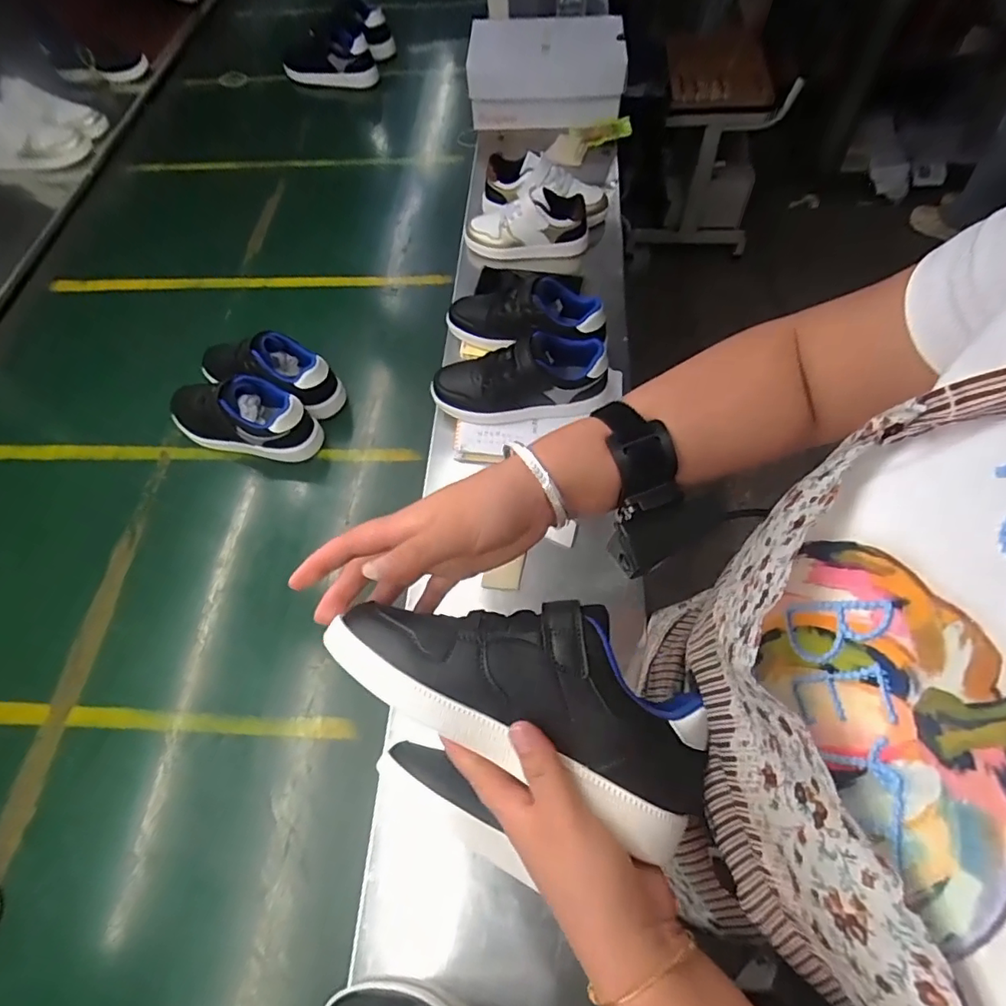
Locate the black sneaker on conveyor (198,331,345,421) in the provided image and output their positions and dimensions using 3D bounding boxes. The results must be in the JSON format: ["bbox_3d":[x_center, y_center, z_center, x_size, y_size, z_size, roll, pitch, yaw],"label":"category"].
[{"bbox_3d":[-0.340,-0.189,0.768,0.217,0.090,0.079,12,61,9],"label":"black sneaker on conveyor"}]

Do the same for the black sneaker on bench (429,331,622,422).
[{"bbox_3d":[0.033,-0.161,0.702,0.246,0.093,0.082,-4,60,0],"label":"black sneaker on bench"}]

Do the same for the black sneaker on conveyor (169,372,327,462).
[{"bbox_3d":[-0.363,-0.122,0.734,0.210,0.094,0.073,12,61,10],"label":"black sneaker on conveyor"}]

